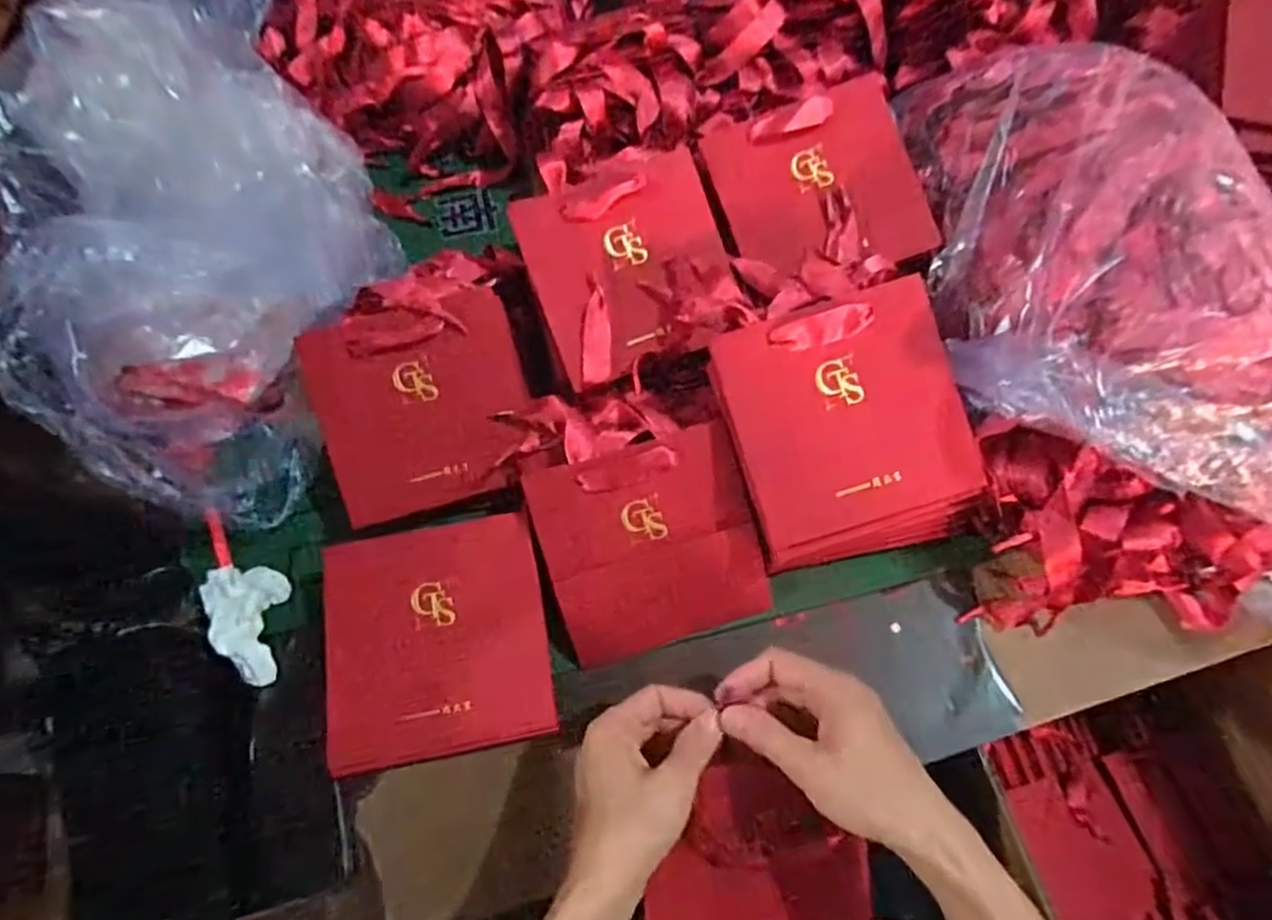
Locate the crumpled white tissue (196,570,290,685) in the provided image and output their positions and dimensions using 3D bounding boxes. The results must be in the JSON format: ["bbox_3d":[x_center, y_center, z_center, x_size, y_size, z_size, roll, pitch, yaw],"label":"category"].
[{"bbox_3d":[-0.273,0.113,0.475,0.048,0.027,0.084,-10,64,-3],"label":"crumpled white tissue"}]

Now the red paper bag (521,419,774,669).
[{"bbox_3d":[0.011,0.059,0.462,0.138,0.009,0.138,-16,101,-2],"label":"red paper bag"}]

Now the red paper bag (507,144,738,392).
[{"bbox_3d":[-0.003,-0.142,0.495,0.139,0.011,0.144,-21,93,-8],"label":"red paper bag"}]

